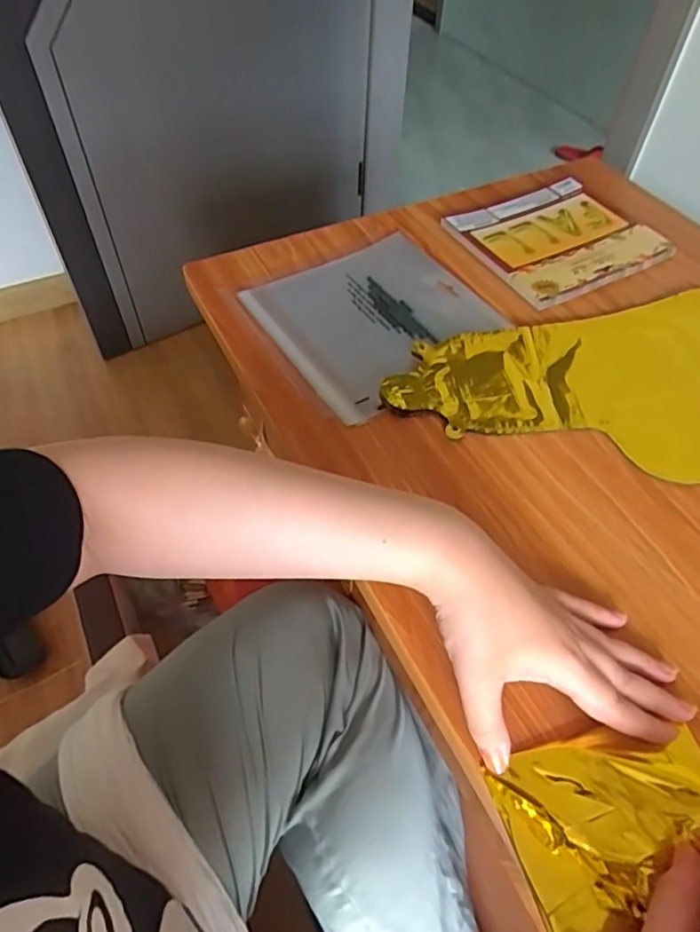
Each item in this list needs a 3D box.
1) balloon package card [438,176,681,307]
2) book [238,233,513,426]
[{"bbox_3d":[0.220,-0.246,0.636,0.183,0.011,0.162,-24,58,-18],"label":"balloon package card"},{"bbox_3d":[0.024,-0.147,0.562,0.209,0.015,0.192,-30,59,-21],"label":"book"}]

